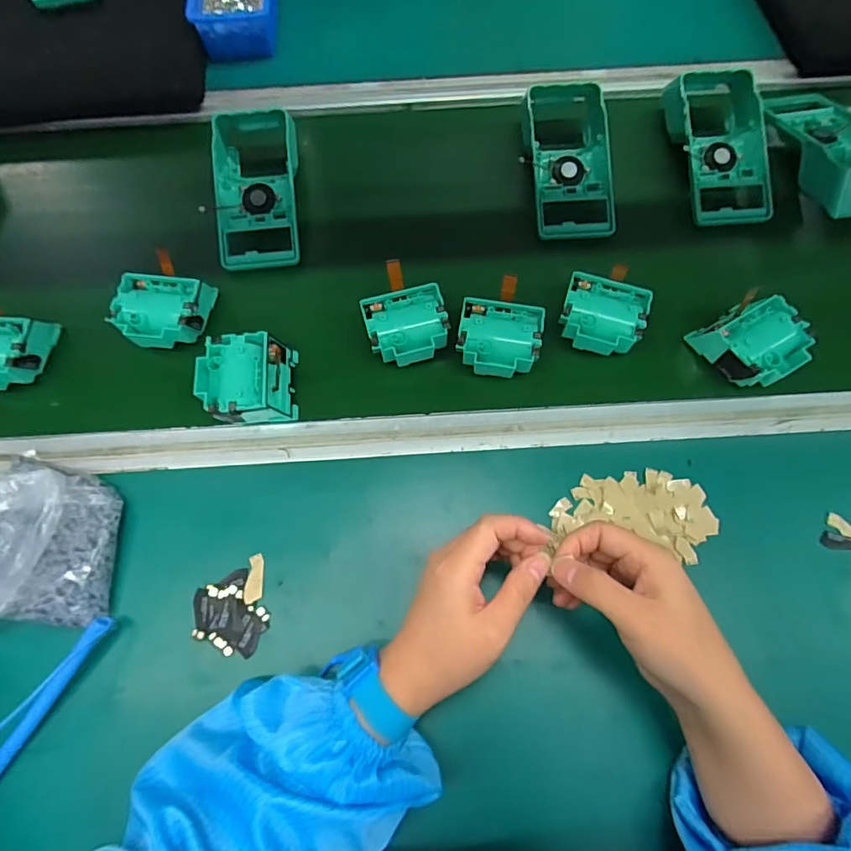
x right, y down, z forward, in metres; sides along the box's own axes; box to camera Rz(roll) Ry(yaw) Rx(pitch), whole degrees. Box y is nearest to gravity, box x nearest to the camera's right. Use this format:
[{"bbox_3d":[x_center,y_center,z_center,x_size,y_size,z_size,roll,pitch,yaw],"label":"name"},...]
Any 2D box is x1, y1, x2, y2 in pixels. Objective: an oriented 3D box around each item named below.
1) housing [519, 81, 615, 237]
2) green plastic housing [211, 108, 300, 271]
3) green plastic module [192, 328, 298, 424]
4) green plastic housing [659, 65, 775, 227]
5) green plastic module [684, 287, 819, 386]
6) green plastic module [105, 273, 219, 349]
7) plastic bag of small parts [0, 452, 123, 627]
[{"bbox_3d":[0.154,-0.293,0.540,0.088,0.044,0.187,-1,68,1],"label":"housing"},{"bbox_3d":[-0.182,-0.261,0.546,0.088,0.056,0.197,-6,68,-1],"label":"green plastic housing"},{"bbox_3d":[-0.161,-0.041,0.449,0.080,0.039,0.076,-5,68,-1],"label":"green plastic module"},{"bbox_3d":[0.321,-0.308,0.540,0.088,0.043,0.188,-2,68,0],"label":"green plastic housing"},{"bbox_3d":[0.301,-0.074,0.456,0.076,0.040,0.078,-24,70,-9],"label":"green plastic module"},{"bbox_3d":[-0.251,-0.110,0.486,0.087,0.038,0.075,2,68,2],"label":"green plastic module"},{"bbox_3d":[-0.322,0.087,0.390,0.138,0.059,0.138,-3,68,0],"label":"plastic bag of small parts"}]

